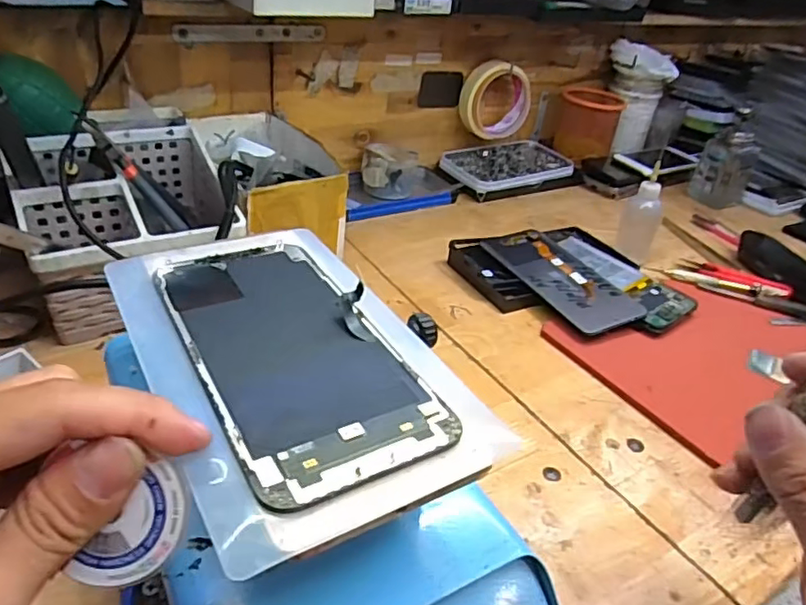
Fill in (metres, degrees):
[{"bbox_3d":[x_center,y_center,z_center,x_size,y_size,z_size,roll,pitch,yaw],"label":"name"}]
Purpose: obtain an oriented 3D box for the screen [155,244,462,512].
[{"bbox_3d":[-0.047,0.014,0.243,0.074,0.008,0.155,-15,39,-29],"label":"screen"}]

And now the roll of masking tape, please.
[{"bbox_3d":[0.120,-0.262,0.770,0.094,0.094,0.033,-13,38,-27],"label":"roll of masking tape"}]

